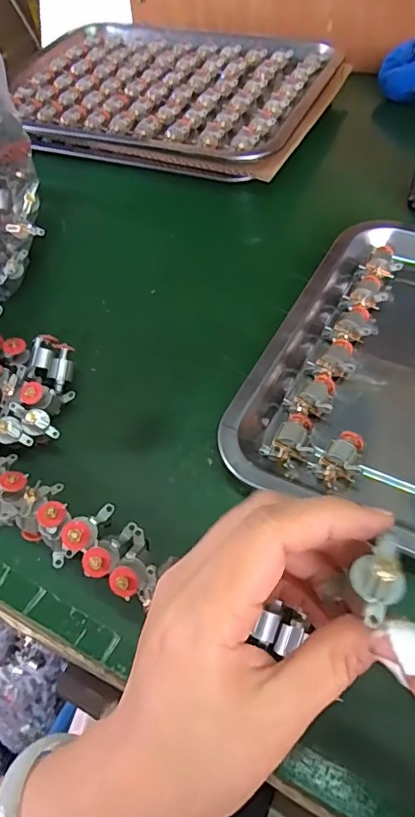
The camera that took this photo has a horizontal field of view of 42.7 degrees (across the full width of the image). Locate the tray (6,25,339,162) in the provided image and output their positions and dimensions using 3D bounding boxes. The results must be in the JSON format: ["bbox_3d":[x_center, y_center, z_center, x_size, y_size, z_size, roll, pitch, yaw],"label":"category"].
[{"bbox_3d":[-0.044,-0.349,0.566,0.327,0.020,0.254,18,57,20],"label":"tray"}]

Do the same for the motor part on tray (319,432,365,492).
[{"bbox_3d":[0.078,0.032,0.305,0.021,0.022,0.036,27,61,25],"label":"motor part on tray"}]

